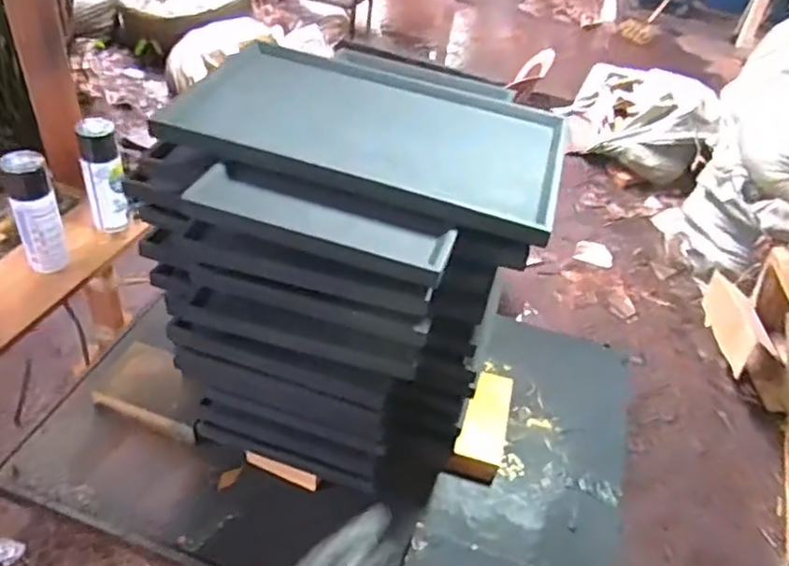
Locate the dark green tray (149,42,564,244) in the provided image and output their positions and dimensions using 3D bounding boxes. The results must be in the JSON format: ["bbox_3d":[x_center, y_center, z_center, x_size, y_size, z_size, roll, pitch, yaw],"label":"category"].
[{"bbox_3d":[-0.014,-0.174,0.669,0.386,0.027,0.256,17,40,9],"label":"dark green tray"}]

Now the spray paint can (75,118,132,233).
[{"bbox_3d":[-0.521,-0.189,1.125,0.072,0.210,0.054,-13,45,-25],"label":"spray paint can"}]

